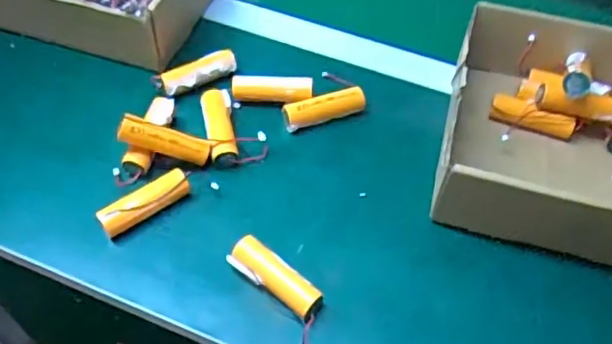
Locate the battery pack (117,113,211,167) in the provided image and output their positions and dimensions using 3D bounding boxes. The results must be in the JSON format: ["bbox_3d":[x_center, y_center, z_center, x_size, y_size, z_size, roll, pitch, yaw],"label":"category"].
[{"bbox_3d":[-0.111,-0.024,0.462,0.073,0.014,0.019,19,52,-23],"label":"battery pack"}]

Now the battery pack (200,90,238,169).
[{"bbox_3d":[-0.073,-0.037,0.494,0.024,0.019,0.072,-7,54,-8],"label":"battery pack"}]

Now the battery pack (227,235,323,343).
[{"bbox_3d":[-0.012,0.088,0.408,0.030,0.026,0.104,-36,63,-26],"label":"battery pack"}]

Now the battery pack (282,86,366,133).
[{"bbox_3d":[0.016,-0.055,0.511,0.073,0.021,0.022,-13,55,-13],"label":"battery pack"}]

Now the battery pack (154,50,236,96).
[{"bbox_3d":[-0.099,-0.088,0.532,0.075,0.025,0.026,-26,59,-20],"label":"battery pack"}]

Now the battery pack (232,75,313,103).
[{"bbox_3d":[-0.030,-0.071,0.519,0.070,0.023,0.019,3,53,-1],"label":"battery pack"}]

